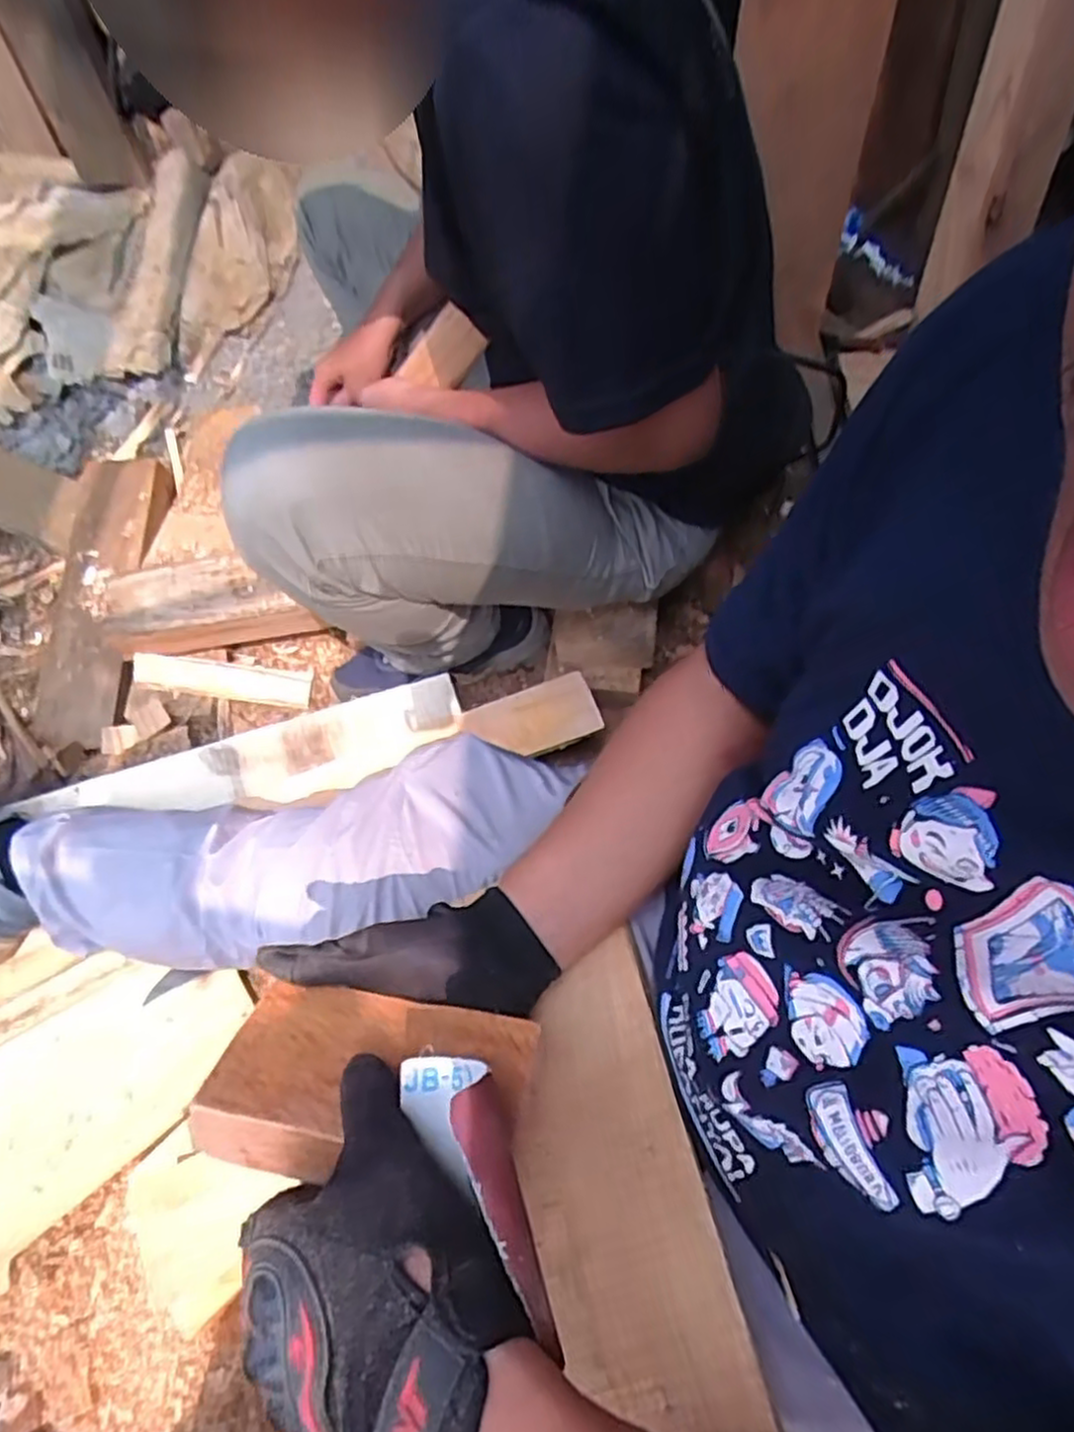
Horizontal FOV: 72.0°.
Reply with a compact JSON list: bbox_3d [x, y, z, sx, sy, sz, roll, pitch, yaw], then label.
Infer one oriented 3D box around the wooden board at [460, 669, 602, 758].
[{"bbox_3d":[-0.007,0.005,0.860,0.175,0.012,0.088,-19,57,3],"label":"wooden board"}]

